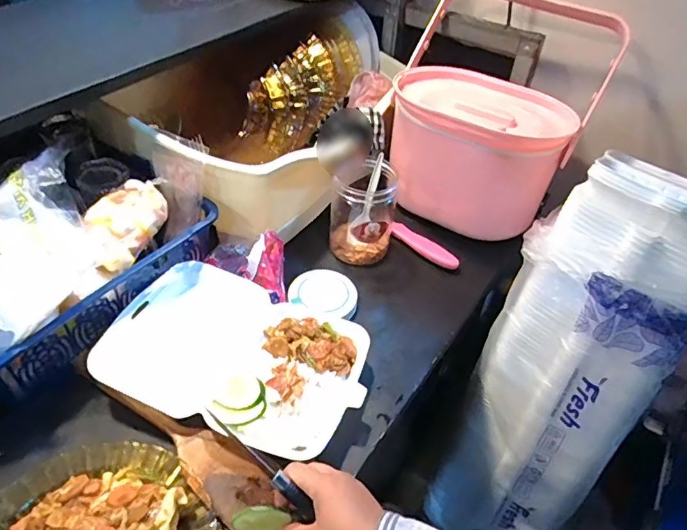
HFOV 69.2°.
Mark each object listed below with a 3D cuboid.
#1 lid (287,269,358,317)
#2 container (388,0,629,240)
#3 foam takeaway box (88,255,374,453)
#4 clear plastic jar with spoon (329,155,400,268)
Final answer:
[{"bbox_3d":[-0.028,0.036,0.654,0.088,0.018,0.080,4,43,-4],"label":"lid"},{"bbox_3d":[0.221,-0.232,0.767,0.286,0.281,0.268,21,45,14],"label":"container"},{"bbox_3d":[-0.115,0.102,0.559,0.283,0.043,0.189,18,44,11],"label":"foam takeaway box"},{"bbox_3d":[0.033,-0.079,0.700,0.081,0.110,0.089,4,43,-4],"label":"clear plastic jar with spoon"}]

